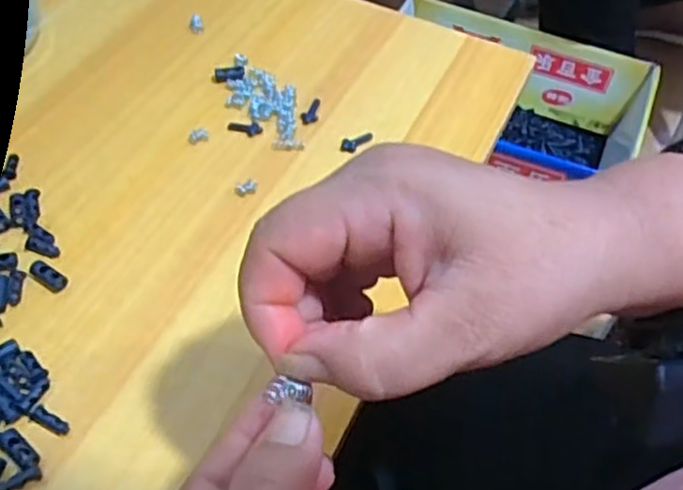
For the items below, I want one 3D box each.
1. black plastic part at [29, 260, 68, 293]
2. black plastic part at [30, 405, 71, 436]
[{"bbox_3d":[-0.139,0.015,0.334,0.019,0.005,0.009,29,55,17],"label":"black plastic part"},{"bbox_3d":[-0.120,0.072,0.290,0.018,0.004,0.006,24,54,13],"label":"black plastic part"}]

